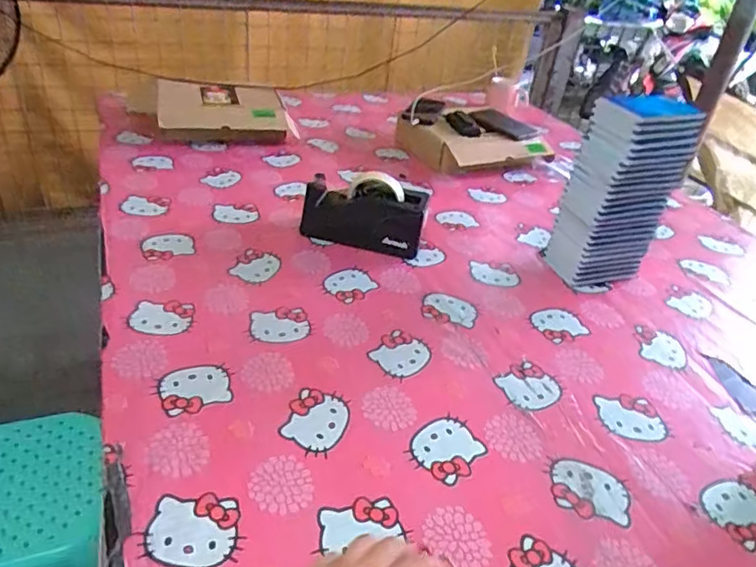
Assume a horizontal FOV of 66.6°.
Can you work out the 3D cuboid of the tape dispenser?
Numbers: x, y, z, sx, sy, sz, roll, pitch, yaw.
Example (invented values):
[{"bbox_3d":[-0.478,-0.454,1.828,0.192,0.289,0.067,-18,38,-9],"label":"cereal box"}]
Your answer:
[{"bbox_3d":[-0.022,-0.118,0.946,0.201,0.113,0.063,12,34,6],"label":"tape dispenser"}]

